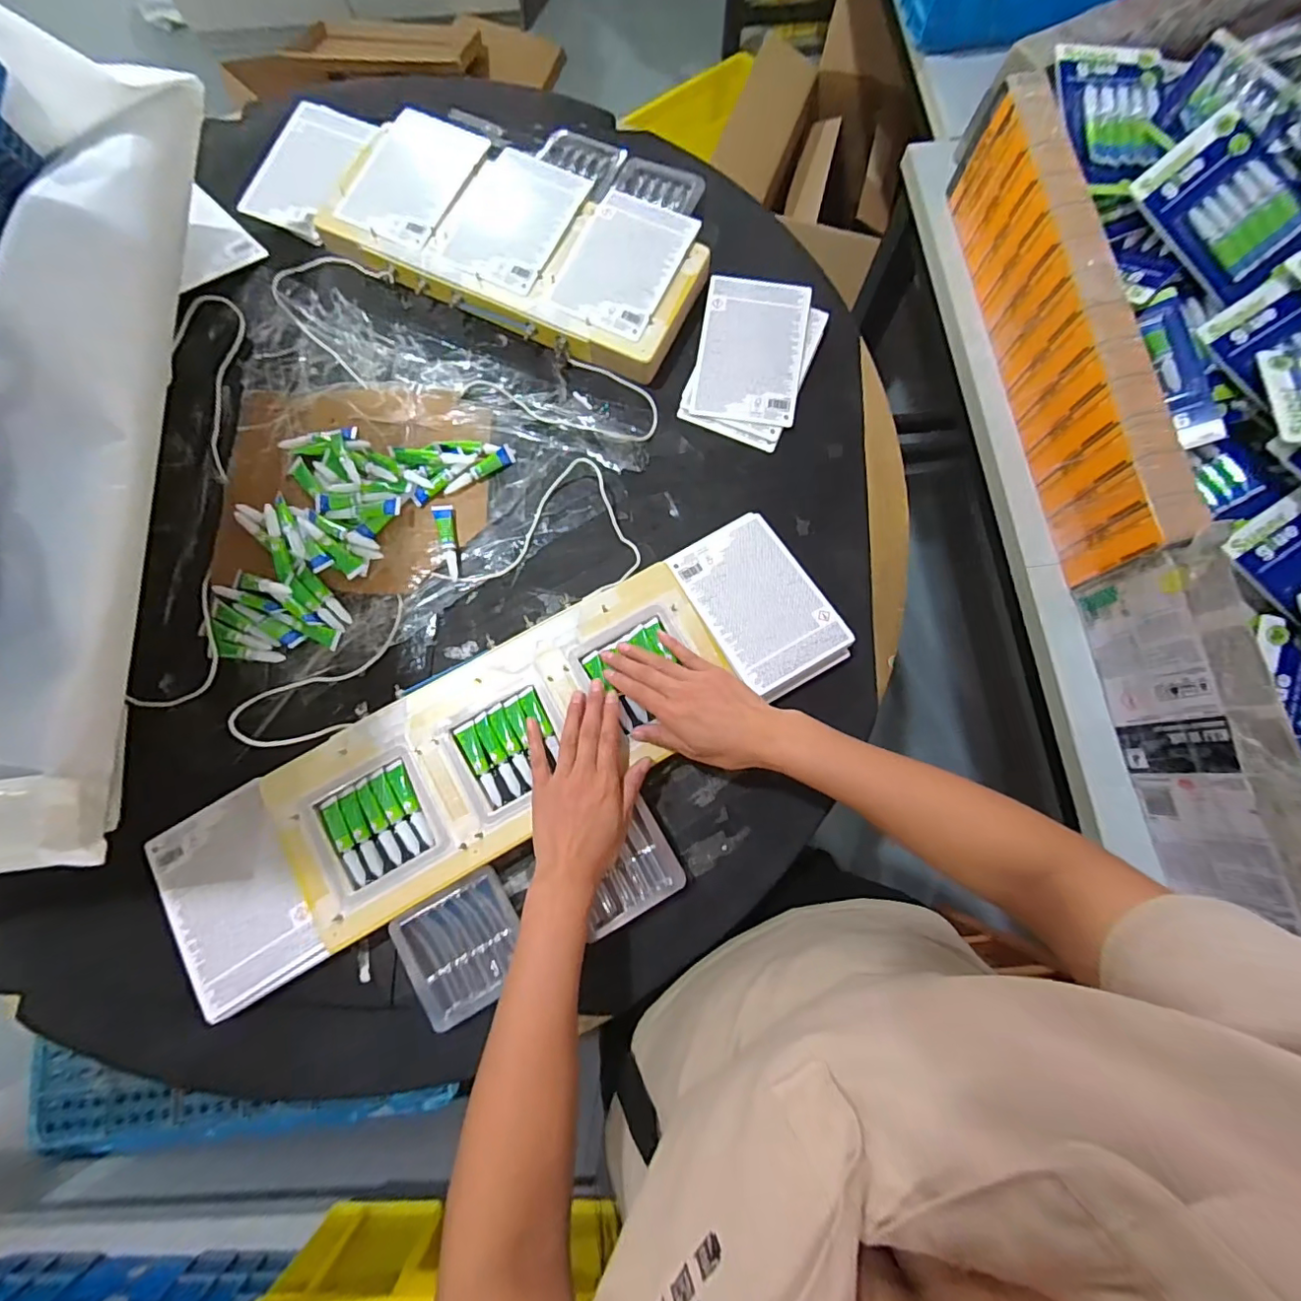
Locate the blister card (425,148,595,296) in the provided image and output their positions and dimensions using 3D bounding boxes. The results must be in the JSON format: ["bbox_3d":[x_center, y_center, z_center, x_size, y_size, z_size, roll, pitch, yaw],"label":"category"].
[{"bbox_3d":[-0.154,-0.493,0.627,0.129,0.010,0.180,25,79,6],"label":"blister card"}]

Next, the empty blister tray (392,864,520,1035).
[{"bbox_3d":[-0.165,0.263,0.488,0.100,0.020,0.102,-29,79,-6],"label":"empty blister tray"}]

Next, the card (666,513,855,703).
[{"bbox_3d":[0.107,-0.047,0.558,0.115,0.020,0.180,-30,70,-8],"label":"card"}]

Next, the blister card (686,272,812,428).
[{"bbox_3d":[0.114,-0.337,0.618,0.116,0.008,0.163,9,86,3],"label":"blister card"}]

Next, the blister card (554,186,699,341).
[{"bbox_3d":[-0.027,-0.435,0.615,0.113,0.007,0.171,25,80,6],"label":"blister card"}]

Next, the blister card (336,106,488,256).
[{"bbox_3d":[-0.276,-0.535,0.633,0.119,0.012,0.150,22,78,5],"label":"blister card"}]

